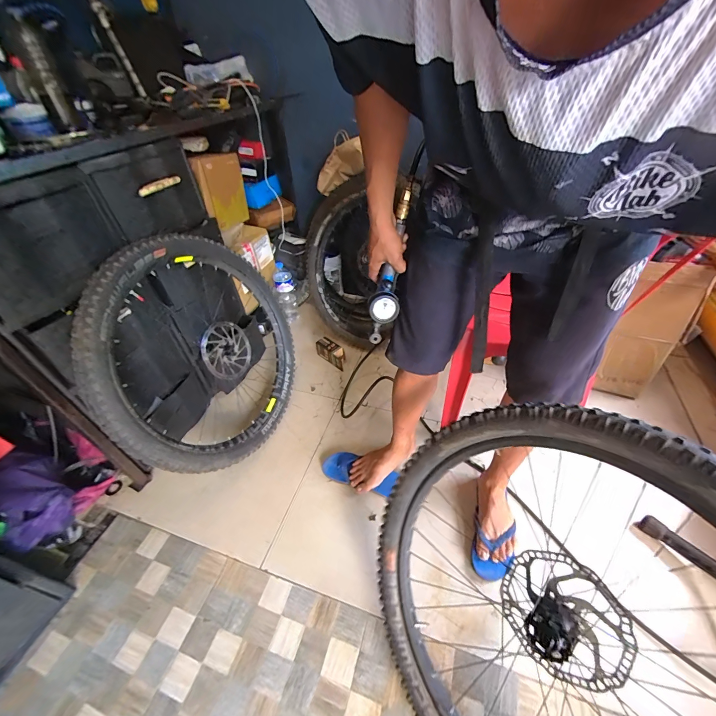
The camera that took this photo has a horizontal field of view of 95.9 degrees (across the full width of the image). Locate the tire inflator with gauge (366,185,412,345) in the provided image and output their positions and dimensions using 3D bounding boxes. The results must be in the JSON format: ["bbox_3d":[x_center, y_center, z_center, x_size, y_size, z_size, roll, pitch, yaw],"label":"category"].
[{"bbox_3d":[0.068,-0.170,0.643,0.055,0.305,0.058,23,21,29],"label":"tire inflator with gauge"}]

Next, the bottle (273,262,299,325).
[{"bbox_3d":[-0.348,-0.309,1.567,0.095,0.284,0.092,-8,43,-5],"label":"bottle"}]

